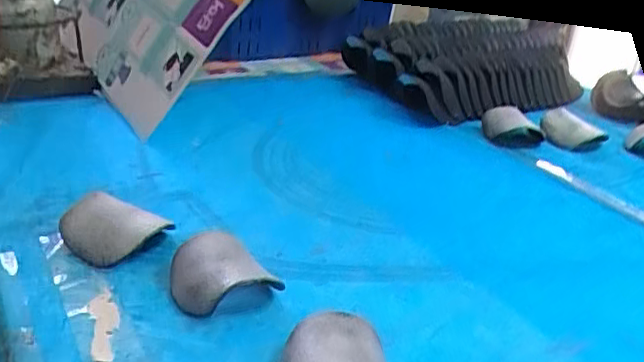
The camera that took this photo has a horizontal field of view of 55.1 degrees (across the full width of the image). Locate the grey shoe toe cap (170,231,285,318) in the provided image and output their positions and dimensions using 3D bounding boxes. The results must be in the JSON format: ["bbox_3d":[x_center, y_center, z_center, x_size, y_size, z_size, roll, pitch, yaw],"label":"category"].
[{"bbox_3d":[-0.096,0.084,0.557,0.080,0.040,0.096,-17,34,-41],"label":"grey shoe toe cap"}]

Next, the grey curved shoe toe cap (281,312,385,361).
[{"bbox_3d":[0.010,0.139,0.468,0.083,0.039,0.090,2,25,-9],"label":"grey curved shoe toe cap"}]

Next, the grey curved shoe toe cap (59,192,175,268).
[{"bbox_3d":[-0.202,0.047,0.593,0.099,0.043,0.064,10,25,7],"label":"grey curved shoe toe cap"}]

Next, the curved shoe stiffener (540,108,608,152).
[{"bbox_3d":[0.405,-0.083,1.011,0.096,0.046,0.067,24,30,33],"label":"curved shoe stiffener"}]

